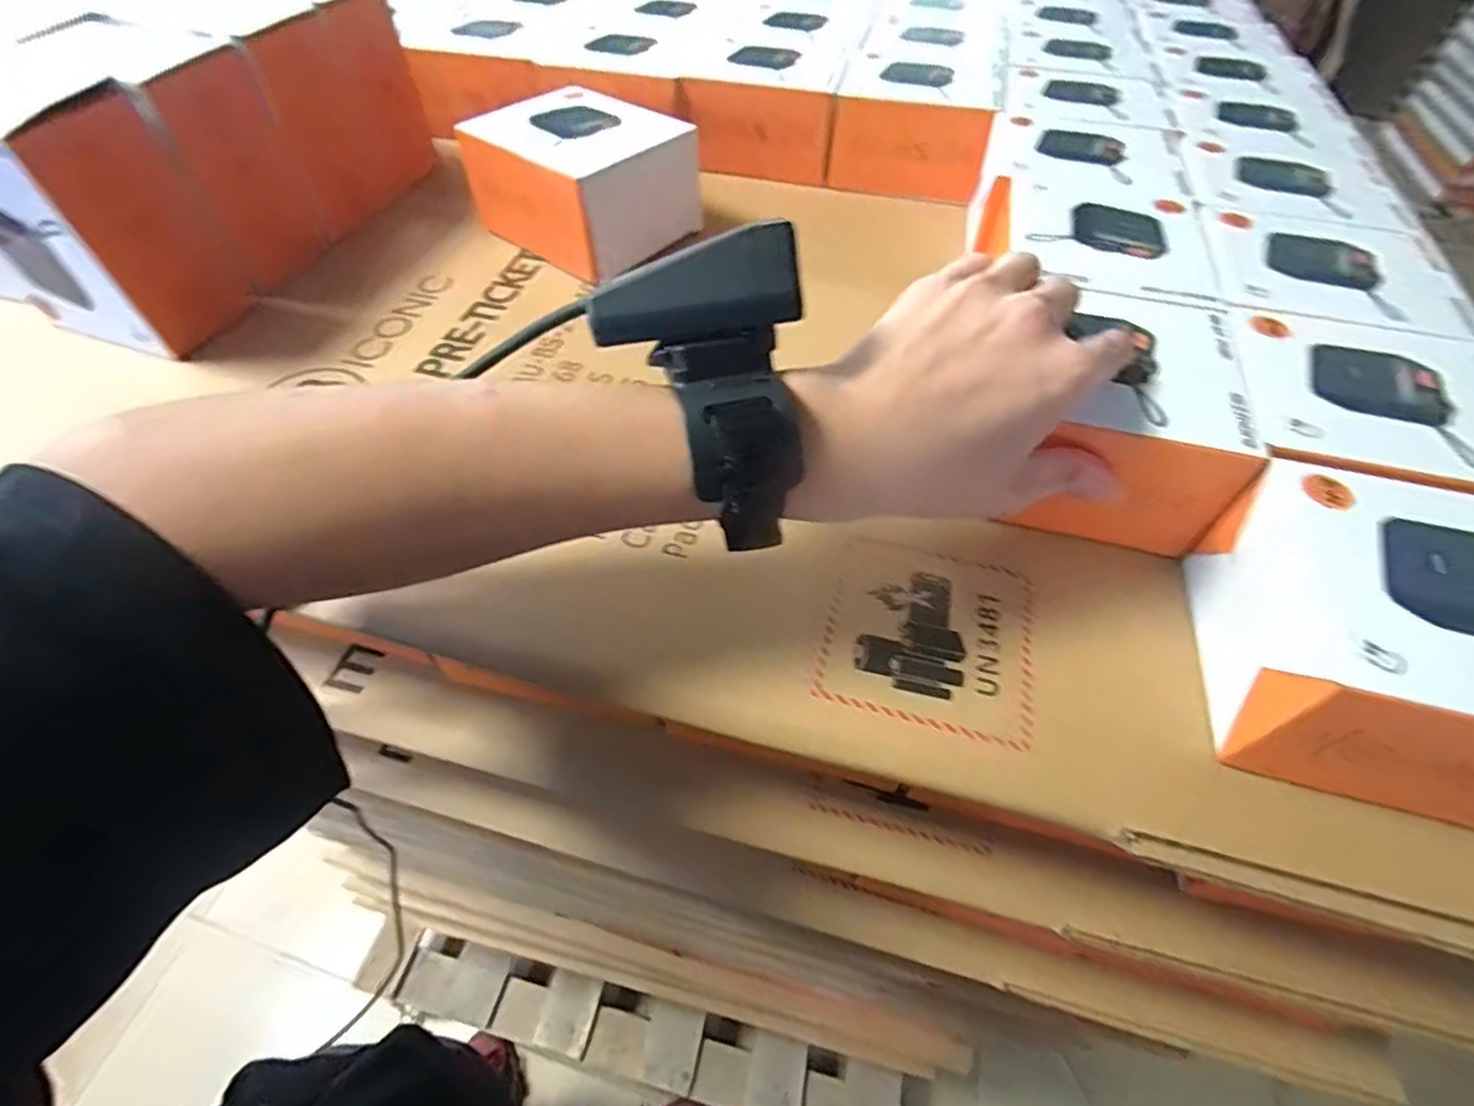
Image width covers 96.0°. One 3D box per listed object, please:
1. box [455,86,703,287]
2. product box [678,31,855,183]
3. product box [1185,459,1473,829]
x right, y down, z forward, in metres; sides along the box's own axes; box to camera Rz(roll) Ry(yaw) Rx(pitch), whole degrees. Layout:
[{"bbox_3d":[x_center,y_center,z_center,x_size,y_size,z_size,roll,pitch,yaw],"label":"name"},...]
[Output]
[{"bbox_3d":[-0.099,-0.242,0.426,0.108,0.058,0.097,33,59,22],"label":"box"},{"bbox_3d":[0.023,-0.346,0.512,0.114,0.059,0.113,9,54,6],"label":"product box"},{"bbox_3d":[0.234,0.033,0.230,0.118,0.058,0.106,13,54,9],"label":"product box"}]

